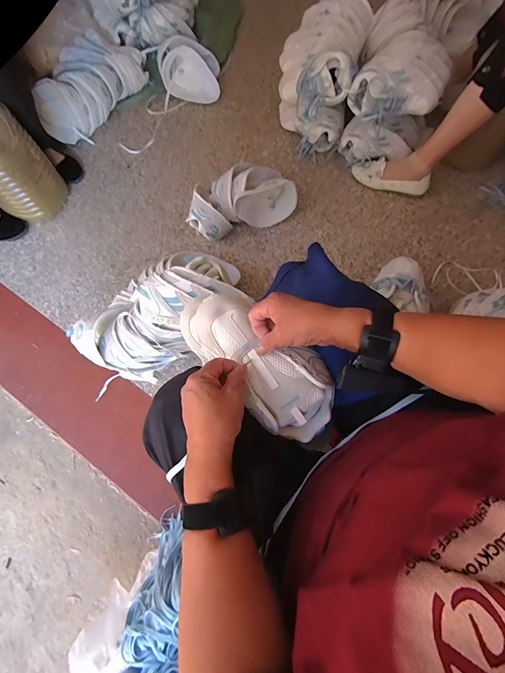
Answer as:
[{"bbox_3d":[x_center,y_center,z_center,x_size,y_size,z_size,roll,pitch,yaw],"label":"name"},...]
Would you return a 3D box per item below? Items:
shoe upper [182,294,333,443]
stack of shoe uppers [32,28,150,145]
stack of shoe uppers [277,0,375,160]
[{"bbox_3d":[0.008,0.031,0.418,0.241,0.064,0.107,42,80,7],"label":"shoe upper"},{"bbox_3d":[-0.573,-0.875,1.097,0.196,0.148,0.417,35,76,12],"label":"stack of shoe uppers"},{"bbox_3d":[0.209,-0.824,0.985,0.230,0.258,0.334,14,73,6],"label":"stack of shoe uppers"}]

